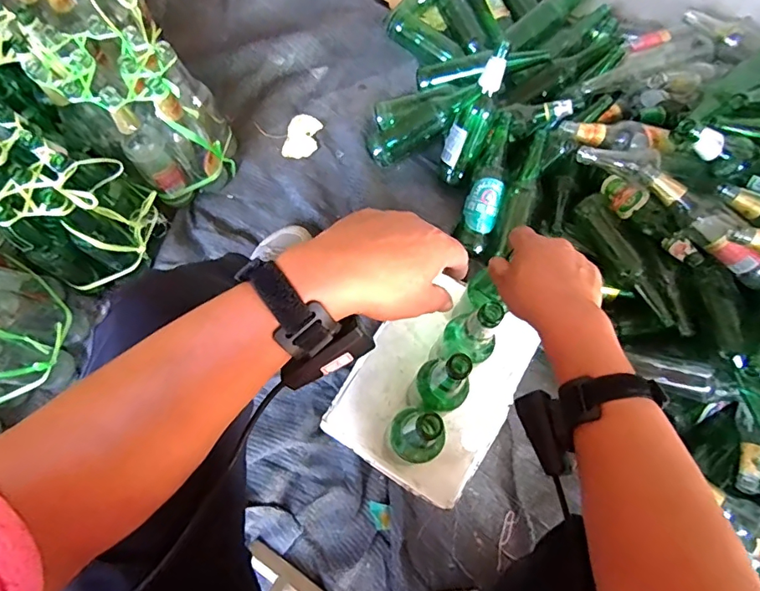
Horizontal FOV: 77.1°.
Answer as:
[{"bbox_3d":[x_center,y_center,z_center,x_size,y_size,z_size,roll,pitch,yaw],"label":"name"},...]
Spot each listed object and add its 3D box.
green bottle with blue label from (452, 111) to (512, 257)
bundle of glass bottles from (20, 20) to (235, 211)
[{"bbox_3d":[0.204,-0.211,0.904,0.066,0.057,0.260,15,93,3],"label":"green bottle with blue label"},{"bbox_3d":[-0.426,-0.336,0.865,0.276,0.244,0.200,37,75,9],"label":"bundle of glass bottles"}]

